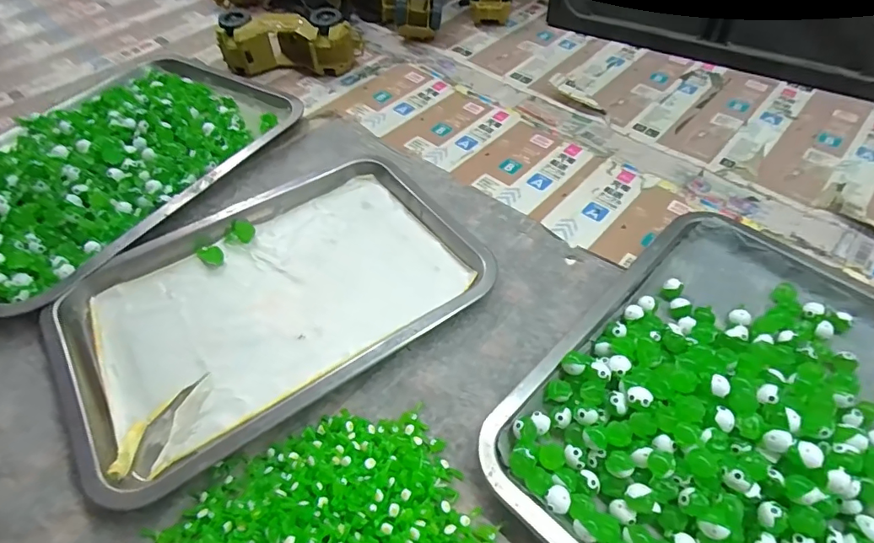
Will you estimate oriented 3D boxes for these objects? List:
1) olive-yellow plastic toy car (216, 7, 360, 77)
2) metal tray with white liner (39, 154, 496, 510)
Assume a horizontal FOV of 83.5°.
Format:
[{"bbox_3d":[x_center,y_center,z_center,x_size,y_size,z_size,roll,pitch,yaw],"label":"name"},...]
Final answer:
[{"bbox_3d":[-0.184,-0.290,0.618,0.172,0.056,0.065,-1,51,1],"label":"olive-yellow plastic toy car"},{"bbox_3d":[-0.129,0.018,0.390,0.320,0.022,0.206,-28,56,-20],"label":"metal tray with white liner"}]

